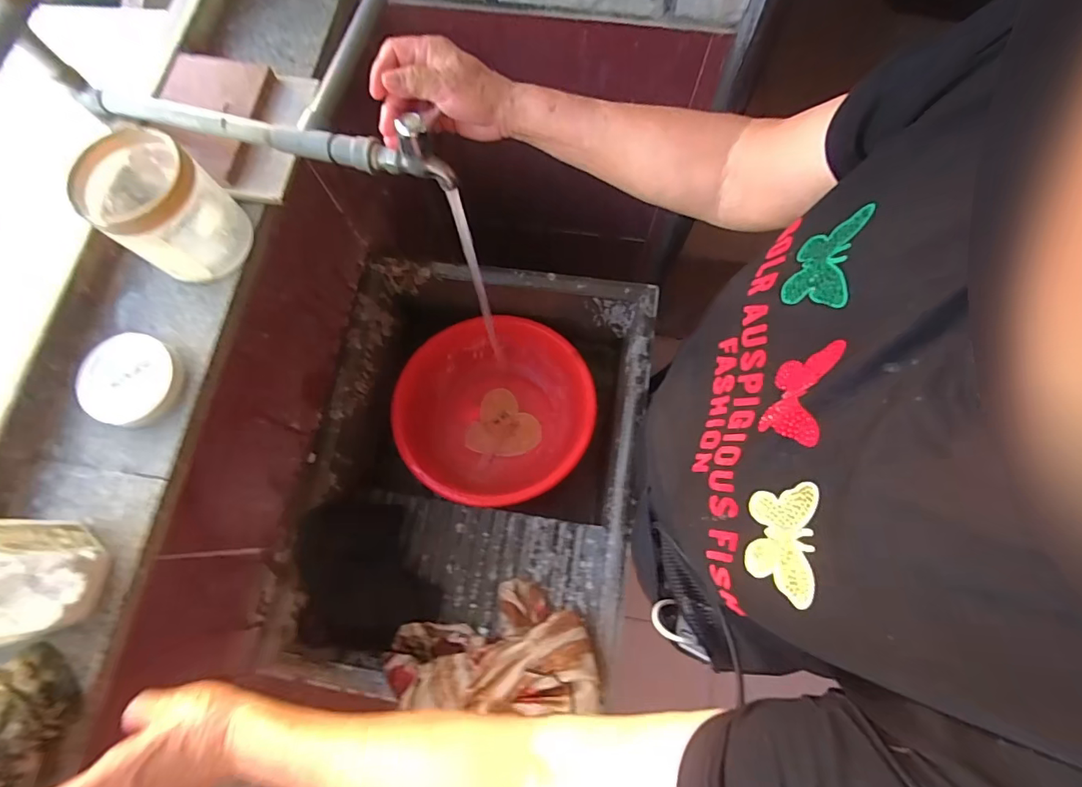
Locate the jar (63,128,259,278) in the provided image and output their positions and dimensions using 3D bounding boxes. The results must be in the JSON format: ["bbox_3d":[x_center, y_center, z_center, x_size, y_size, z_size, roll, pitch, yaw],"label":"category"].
[{"bbox_3d":[-0.361,-0.180,0.469,0.112,0.102,0.096,41,79,11],"label":"jar"}]

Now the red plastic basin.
[{"bbox_3d":[-0.075,0.029,0.793,0.303,0.127,0.290,0,75,1],"label":"red plastic basin"}]

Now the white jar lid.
[{"bbox_3d":[-0.390,-0.013,0.467,0.087,0.016,0.086,0,75,1],"label":"white jar lid"}]

